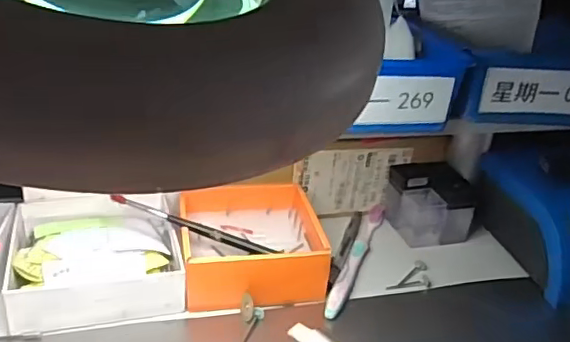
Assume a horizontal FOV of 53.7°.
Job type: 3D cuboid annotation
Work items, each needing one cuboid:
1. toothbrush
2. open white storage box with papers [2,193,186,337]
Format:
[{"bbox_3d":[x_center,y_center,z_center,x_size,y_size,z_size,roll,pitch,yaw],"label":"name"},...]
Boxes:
[{"bbox_3d":[0.068,0.081,0.533,0.017,0.014,0.179,13,29,16],"label":"toothbrush"},{"bbox_3d":[-0.163,0.065,0.489,0.135,0.038,0.146,-6,29,-20],"label":"open white storage box with papers"}]

